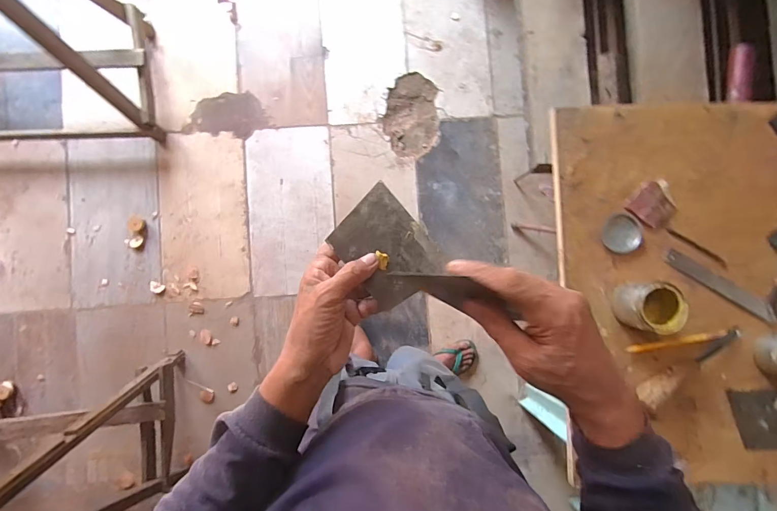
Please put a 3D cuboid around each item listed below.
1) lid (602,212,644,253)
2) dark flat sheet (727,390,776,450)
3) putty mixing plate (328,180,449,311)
[{"bbox_3d":[0.377,-0.036,0.616,0.057,0.013,0.061,0,87,-2],"label":"lid"},{"bbox_3d":[0.612,0.265,0.609,0.133,0.010,0.092,3,87,-2],"label":"dark flat sheet"},{"bbox_3d":[-0.002,-0.008,0.414,0.088,0.008,0.114,-38,90,-9],"label":"putty mixing plate"}]

